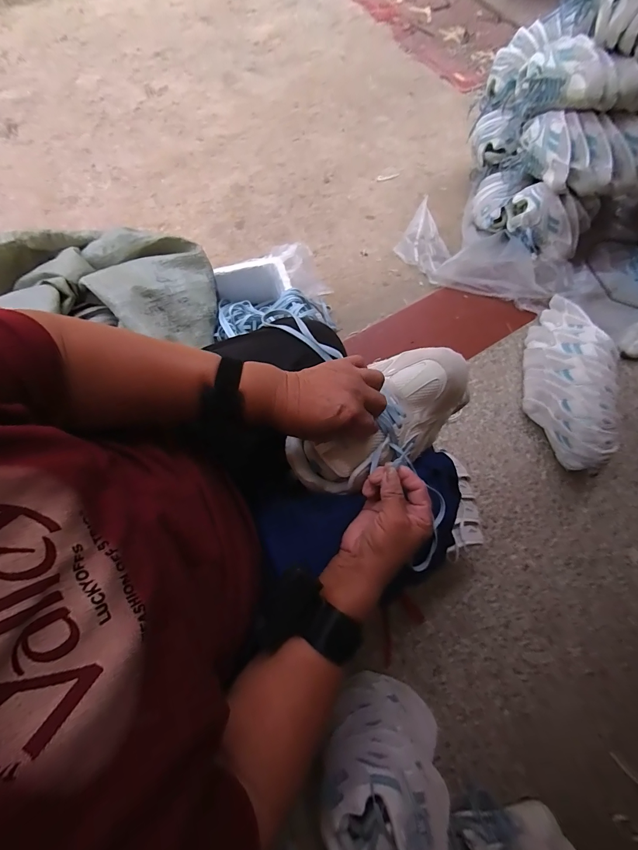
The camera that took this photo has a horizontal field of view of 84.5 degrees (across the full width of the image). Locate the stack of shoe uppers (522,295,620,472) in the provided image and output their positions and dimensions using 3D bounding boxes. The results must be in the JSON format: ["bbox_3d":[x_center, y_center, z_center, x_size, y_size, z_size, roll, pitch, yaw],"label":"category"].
[{"bbox_3d":[0.621,-0.131,0.886,0.142,0.158,0.471,10,74,-3],"label":"stack of shoe uppers"}]

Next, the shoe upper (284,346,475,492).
[{"bbox_3d":[0.069,-0.012,0.414,0.232,0.083,0.122,-36,80,-2],"label":"shoe upper"}]

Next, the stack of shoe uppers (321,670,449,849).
[{"bbox_3d":[0.122,0.572,0.596,0.146,0.334,0.173,-18,77,16],"label":"stack of shoe uppers"}]

